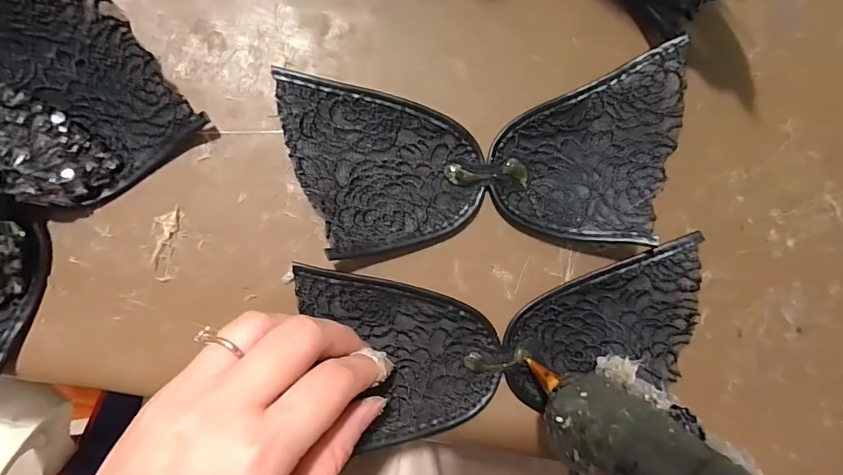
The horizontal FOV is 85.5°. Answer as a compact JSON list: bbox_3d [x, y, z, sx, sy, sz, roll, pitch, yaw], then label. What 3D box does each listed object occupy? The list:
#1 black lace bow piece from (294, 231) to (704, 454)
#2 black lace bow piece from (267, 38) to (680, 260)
[{"bbox_3d":[0.044,0.053,0.233,0.198,0.028,0.086,-6,90,-3],"label":"black lace bow piece"},{"bbox_3d":[0.034,-0.041,0.232,0.192,0.028,0.091,-4,90,-8],"label":"black lace bow piece"}]

